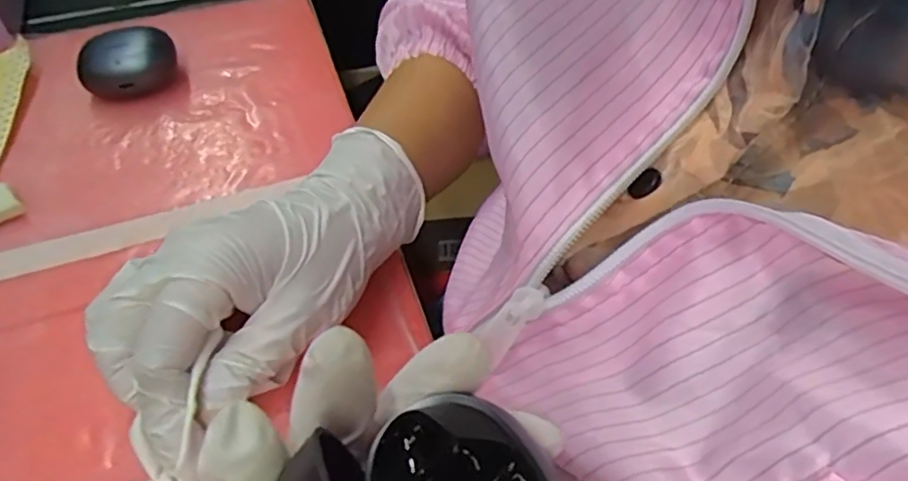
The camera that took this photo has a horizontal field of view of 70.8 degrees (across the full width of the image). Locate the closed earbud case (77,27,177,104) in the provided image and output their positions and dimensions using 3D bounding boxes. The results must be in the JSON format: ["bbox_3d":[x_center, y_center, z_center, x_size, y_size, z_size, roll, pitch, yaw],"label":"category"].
[{"bbox_3d":[-0.200,-0.108,0.396,0.056,0.028,0.048,-26,54,-20],"label":"closed earbud case"}]

